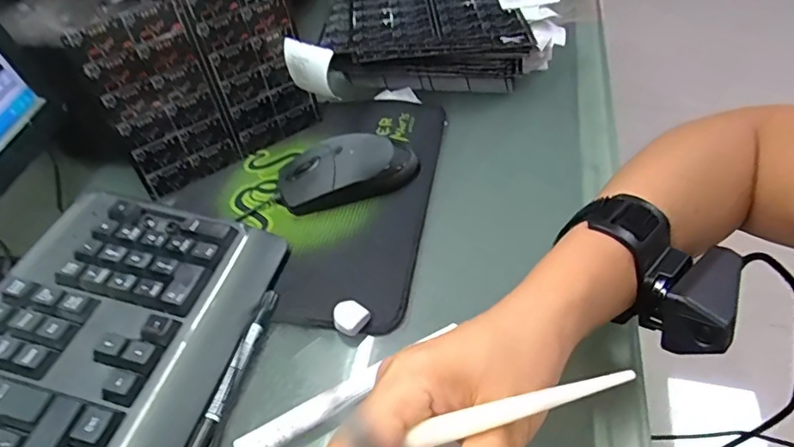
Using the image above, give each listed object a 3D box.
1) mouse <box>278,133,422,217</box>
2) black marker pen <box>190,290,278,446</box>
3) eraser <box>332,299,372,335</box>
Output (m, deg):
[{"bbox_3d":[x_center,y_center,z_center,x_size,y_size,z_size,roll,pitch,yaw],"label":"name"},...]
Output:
[{"bbox_3d":[-0.039,-0.043,0.430,0.117,0.035,0.052,-11,47,-5],"label":"mouse"},{"bbox_3d":[-0.102,0.099,0.322,0.010,0.008,0.140,7,48,12],"label":"black marker pen"},{"bbox_3d":[-0.031,0.062,0.348,0.020,0.011,0.023,27,55,28],"label":"eraser"}]

